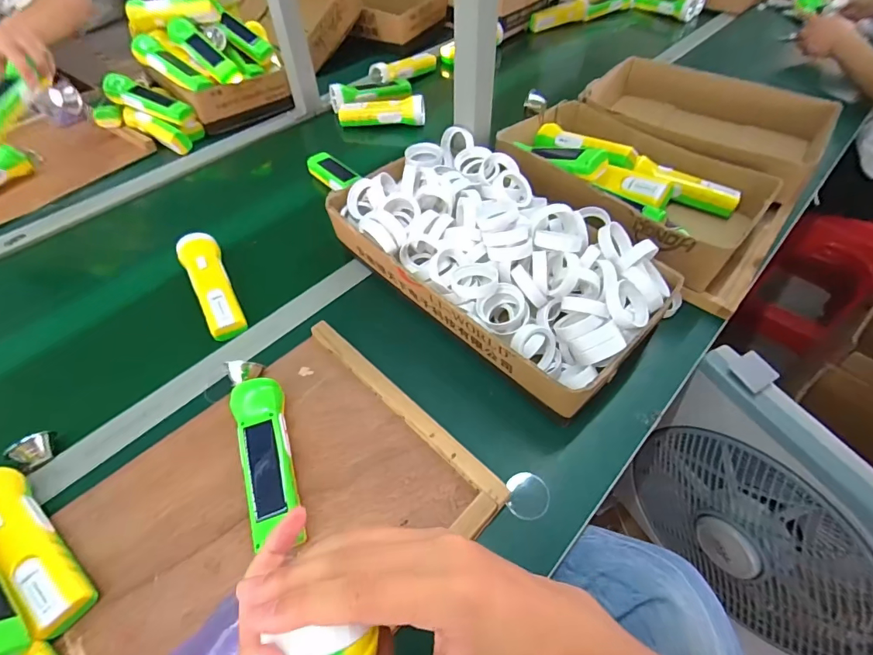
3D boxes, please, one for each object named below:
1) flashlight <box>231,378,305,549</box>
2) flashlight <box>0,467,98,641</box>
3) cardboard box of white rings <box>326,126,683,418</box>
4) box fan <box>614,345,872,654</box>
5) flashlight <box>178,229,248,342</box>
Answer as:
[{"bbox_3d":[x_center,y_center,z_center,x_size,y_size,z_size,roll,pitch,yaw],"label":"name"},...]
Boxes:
[{"bbox_3d":[-0.164,0.121,0.434,0.048,0.043,0.160,-19,54,-12],"label":"flashlight"},{"bbox_3d":[-0.358,0.189,0.386,0.164,0.055,0.038,33,60,24],"label":"flashlight"},{"bbox_3d":[0.072,-0.096,0.568,0.415,0.119,0.245,36,62,26],"label":"cardboard box of white rings"},{"bbox_3d":[0.422,0.273,0.572,0.088,0.363,0.360,-27,56,-17],"label":"box fan"},{"bbox_3d":[-0.298,-0.060,0.583,0.047,0.047,0.162,-26,56,-17],"label":"flashlight"}]

